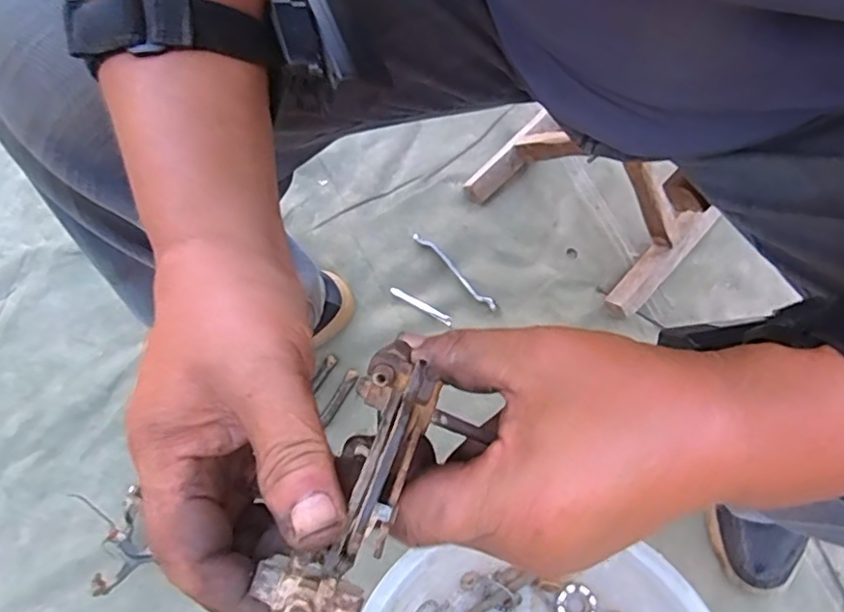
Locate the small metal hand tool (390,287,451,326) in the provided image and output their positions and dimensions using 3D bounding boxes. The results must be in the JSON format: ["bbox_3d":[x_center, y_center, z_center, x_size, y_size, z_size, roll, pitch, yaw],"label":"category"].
[{"bbox_3d":[-0.002,-0.001,0.746,0.083,0.007,0.013,29,72,11],"label":"small metal hand tool"}]

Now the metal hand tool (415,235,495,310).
[{"bbox_3d":[0.040,-0.045,0.759,0.013,0.009,0.139,-42,74,-14],"label":"metal hand tool"}]

